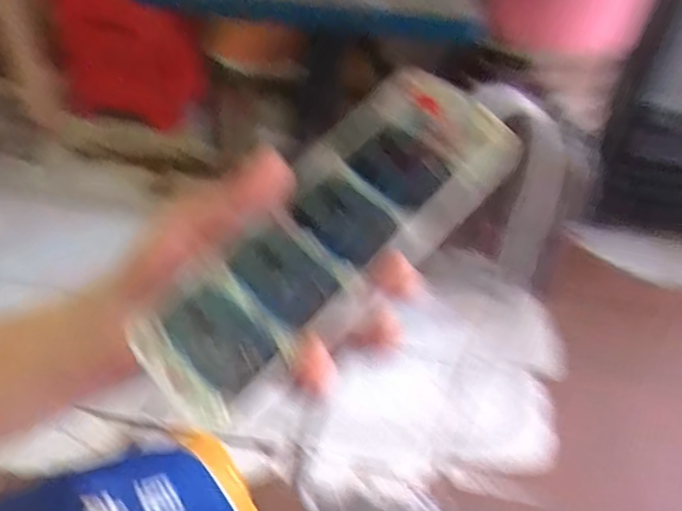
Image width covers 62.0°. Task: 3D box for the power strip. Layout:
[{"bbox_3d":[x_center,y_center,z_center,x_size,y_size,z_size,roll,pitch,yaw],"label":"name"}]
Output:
[{"bbox_3d":[-0.006,-0.011,0.273,0.202,0.026,0.077,-44,64,-12],"label":"power strip"}]

